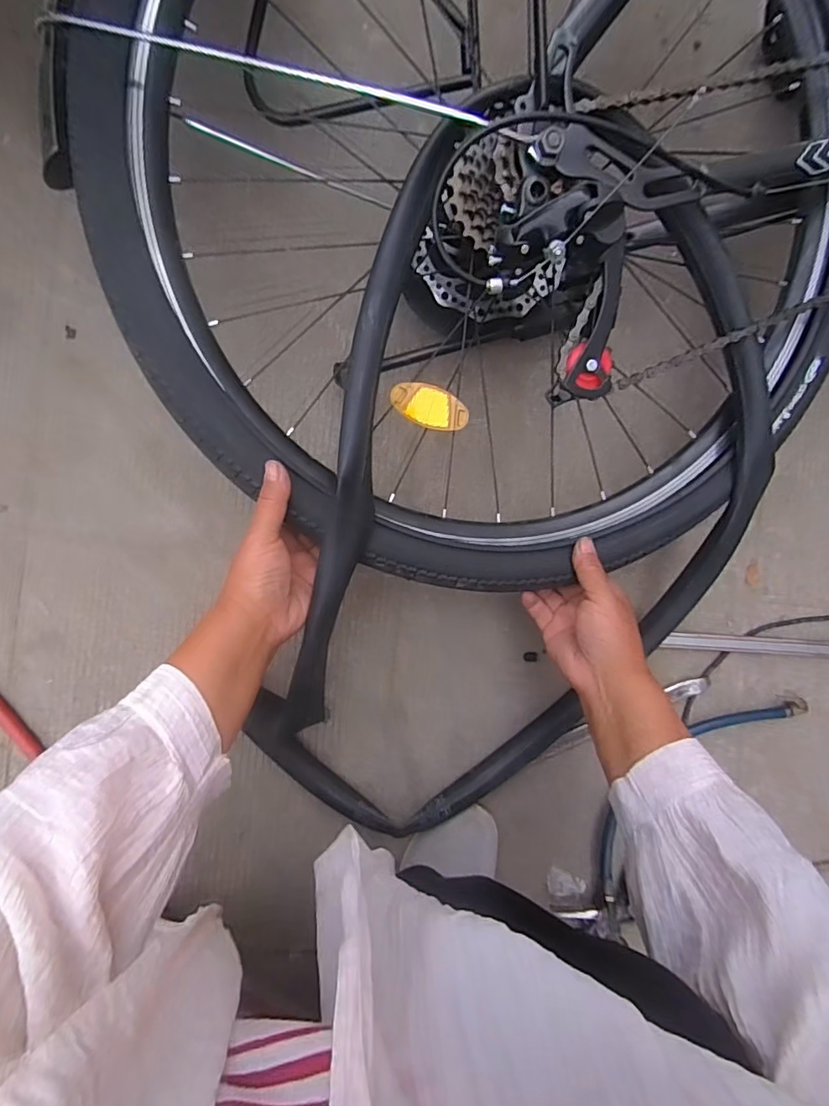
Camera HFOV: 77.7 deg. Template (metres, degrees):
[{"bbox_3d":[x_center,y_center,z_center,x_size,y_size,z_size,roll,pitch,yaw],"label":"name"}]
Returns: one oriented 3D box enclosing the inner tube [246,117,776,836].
[{"bbox_3d":[0.086,0.002,0.476,0.369,0.099,0.610,13,106,-21],"label":"inner tube"}]

